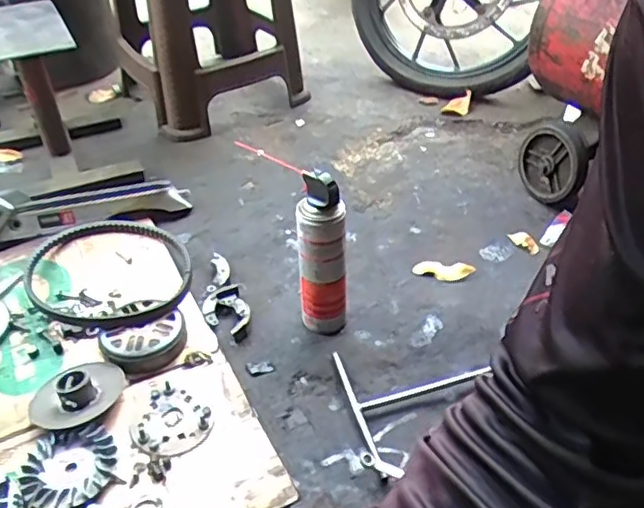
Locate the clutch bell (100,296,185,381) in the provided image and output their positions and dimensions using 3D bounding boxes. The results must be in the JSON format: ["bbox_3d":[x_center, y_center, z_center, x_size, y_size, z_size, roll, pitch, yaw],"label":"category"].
[{"bbox_3d":[-0.253,0.113,0.872,0.113,0.035,0.110,30,48,31],"label":"clutch bell"}]

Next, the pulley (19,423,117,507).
[{"bbox_3d":[-0.298,0.248,0.724,0.104,0.016,0.096,0,40,0],"label":"pulley"}]

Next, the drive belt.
[{"bbox_3d":[-0.334,0.026,0.969,0.306,0.036,0.235,17,43,20],"label":"drive belt"}]

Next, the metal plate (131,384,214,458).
[{"bbox_3d":[-0.189,0.208,0.775,0.093,0.008,0.097,0,40,0],"label":"metal plate"}]

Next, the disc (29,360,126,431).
[{"bbox_3d":[-0.316,0.179,0.803,0.100,0.033,0.115,30,48,31],"label":"disc"}]

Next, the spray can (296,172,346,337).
[{"bbox_3d":[0.001,0.010,0.846,0.063,0.239,0.051,2,40,2],"label":"spray can"}]

